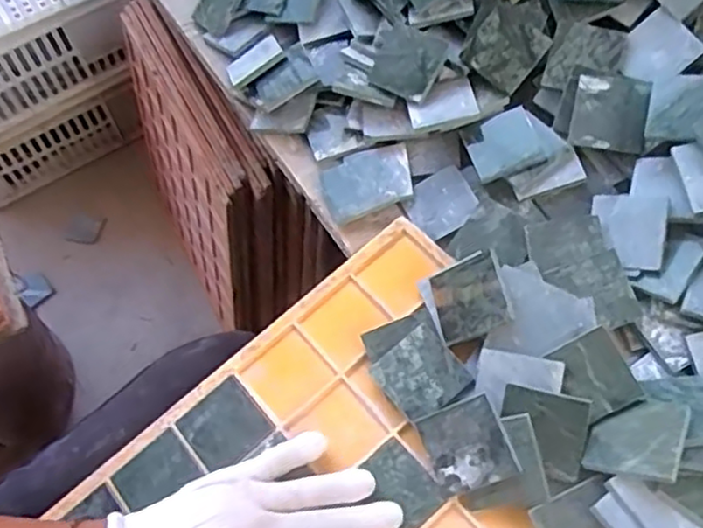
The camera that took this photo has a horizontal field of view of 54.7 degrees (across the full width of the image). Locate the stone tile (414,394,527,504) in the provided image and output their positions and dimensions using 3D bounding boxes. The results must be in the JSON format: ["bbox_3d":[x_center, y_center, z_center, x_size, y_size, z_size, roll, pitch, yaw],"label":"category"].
[{"bbox_3d":[0.069,0.110,0.408,0.050,0.004,0.050,-29,74,22],"label":"stone tile"}]

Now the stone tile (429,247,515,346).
[{"bbox_3d":[0.078,0.022,0.451,0.052,0.006,0.054,-28,57,35],"label":"stone tile"}]

